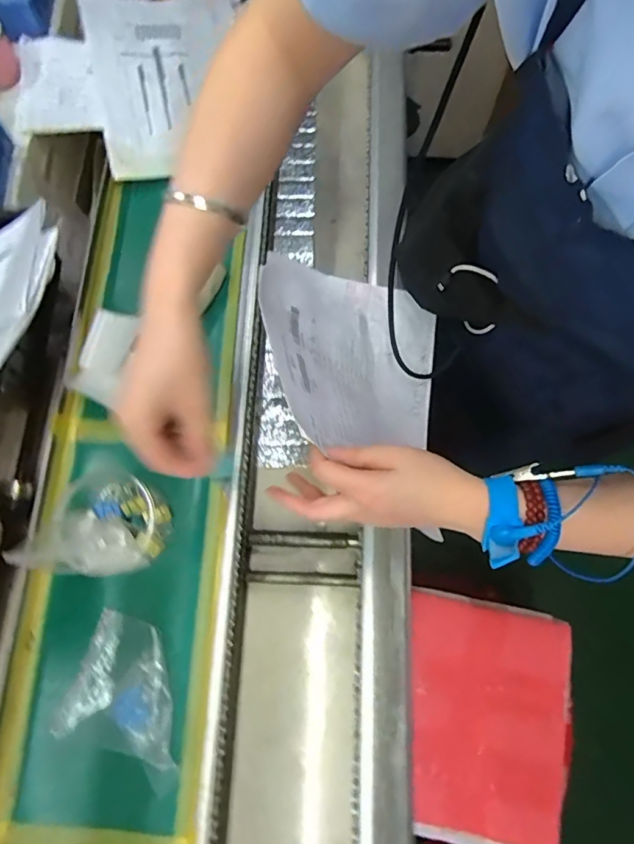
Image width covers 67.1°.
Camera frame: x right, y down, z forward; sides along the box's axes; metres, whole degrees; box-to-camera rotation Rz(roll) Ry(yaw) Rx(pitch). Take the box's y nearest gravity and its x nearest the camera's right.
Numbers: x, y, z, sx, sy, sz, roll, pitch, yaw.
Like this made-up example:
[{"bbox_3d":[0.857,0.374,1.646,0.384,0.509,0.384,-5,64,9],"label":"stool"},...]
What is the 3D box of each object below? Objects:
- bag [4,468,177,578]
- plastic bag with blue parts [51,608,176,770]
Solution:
[{"bbox_3d":[-0.204,0.092,0.452,0.104,0.103,0.095,6,74,2],"label":"bag"},{"bbox_3d":[-0.173,0.247,0.443,0.108,0.035,0.109,14,75,5],"label":"plastic bag with blue parts"}]

